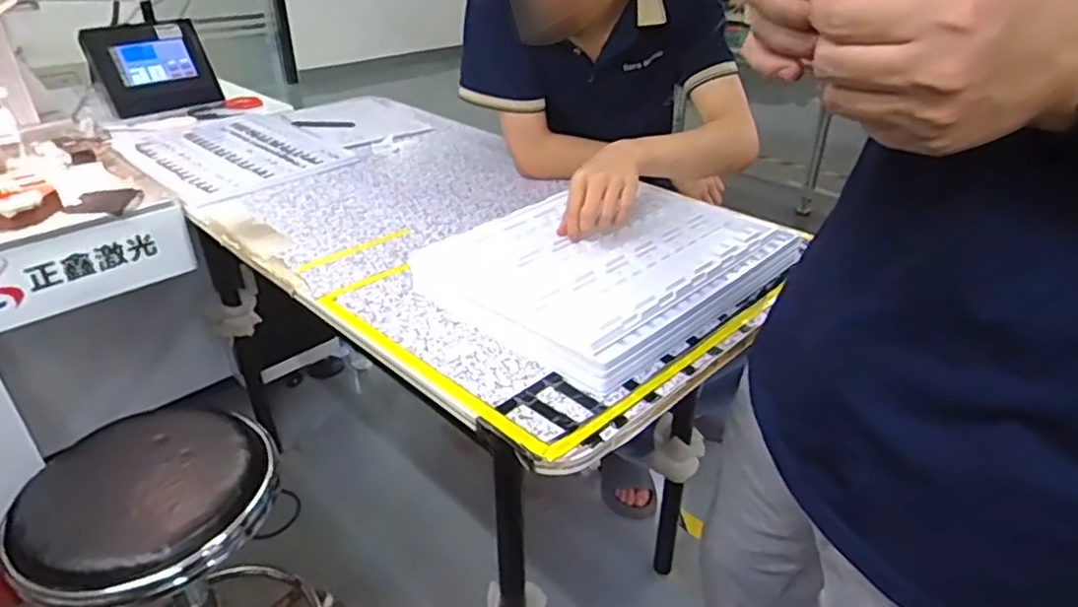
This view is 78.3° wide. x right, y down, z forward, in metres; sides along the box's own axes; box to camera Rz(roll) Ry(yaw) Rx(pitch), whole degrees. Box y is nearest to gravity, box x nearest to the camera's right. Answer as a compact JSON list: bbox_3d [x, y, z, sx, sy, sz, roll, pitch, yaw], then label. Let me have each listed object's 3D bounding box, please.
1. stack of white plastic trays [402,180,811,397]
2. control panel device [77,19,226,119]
[{"bbox_3d":[0.091,-0.064,0.842,0.320,0.043,0.415,27,39,37],"label":"stack of white plastic trays"},{"bbox_3d":[-0.868,-0.530,1.493,0.237,0.204,0.045,-25,6,-34],"label":"control panel device"}]

